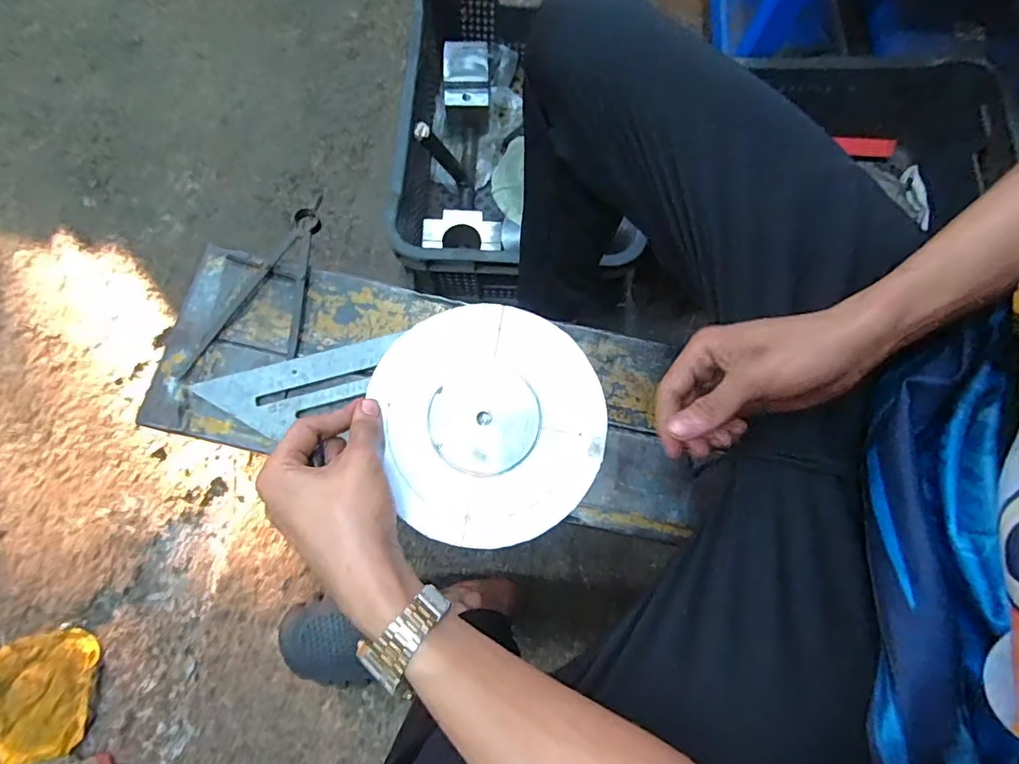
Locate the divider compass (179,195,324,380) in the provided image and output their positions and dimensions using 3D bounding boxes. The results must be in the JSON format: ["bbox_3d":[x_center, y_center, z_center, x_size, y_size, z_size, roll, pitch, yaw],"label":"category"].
[{"bbox_3d":[-0.261,-0.101,0.553,0.103,0.011,0.204,5,77,2],"label":"divider compass"}]

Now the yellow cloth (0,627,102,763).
[{"bbox_3d":[-0.669,0.448,0.747,0.160,0.017,0.165,-8,77,-1],"label":"yellow cloth"}]

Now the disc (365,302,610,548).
[{"bbox_3d":[-0.011,0.022,0.358,0.147,0.008,0.158,0,76,1],"label":"disc"}]

